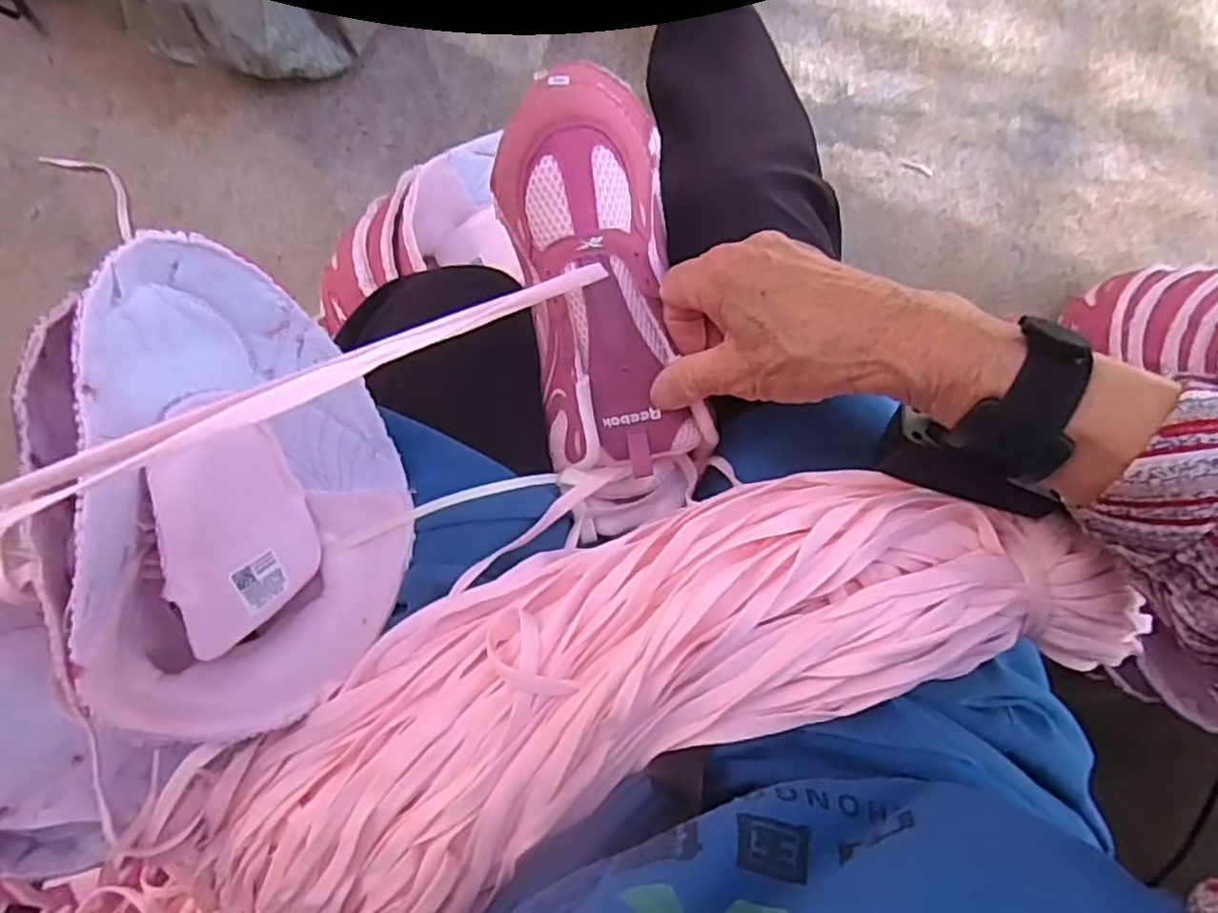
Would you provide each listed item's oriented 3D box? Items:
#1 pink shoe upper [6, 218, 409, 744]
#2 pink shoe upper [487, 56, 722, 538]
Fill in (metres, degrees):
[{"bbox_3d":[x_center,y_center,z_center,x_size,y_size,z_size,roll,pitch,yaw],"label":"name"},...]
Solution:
[{"bbox_3d":[-0.169,0.018,0.325,0.085,0.171,0.202,9,92,25],"label":"pink shoe upper"},{"bbox_3d":[-0.001,-0.073,0.369,0.088,0.047,0.230,-9,101,-1],"label":"pink shoe upper"}]

